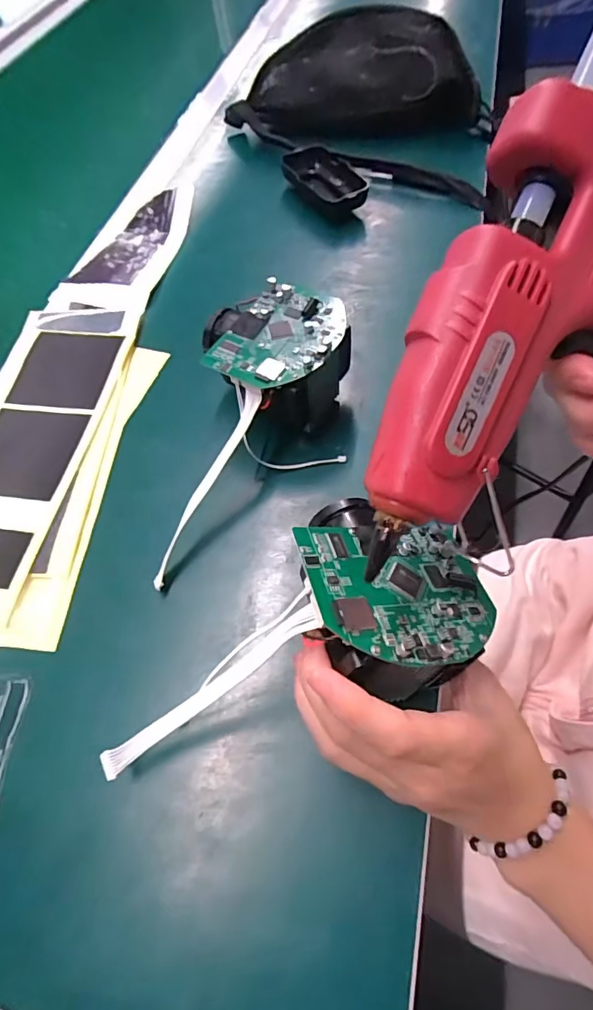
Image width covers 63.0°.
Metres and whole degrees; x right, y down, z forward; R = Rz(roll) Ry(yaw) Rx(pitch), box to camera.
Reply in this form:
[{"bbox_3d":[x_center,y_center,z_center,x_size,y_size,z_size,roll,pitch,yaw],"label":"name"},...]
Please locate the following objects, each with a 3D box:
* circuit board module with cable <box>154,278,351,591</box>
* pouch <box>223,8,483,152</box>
[{"bbox_3d":[-0.021,-0.050,0.316,0.104,0.070,0.192,3,60,6],"label":"circuit board module with cable"},{"bbox_3d":[0.057,-0.456,0.527,0.267,0.084,0.104,-3,60,0],"label":"pouch"}]

